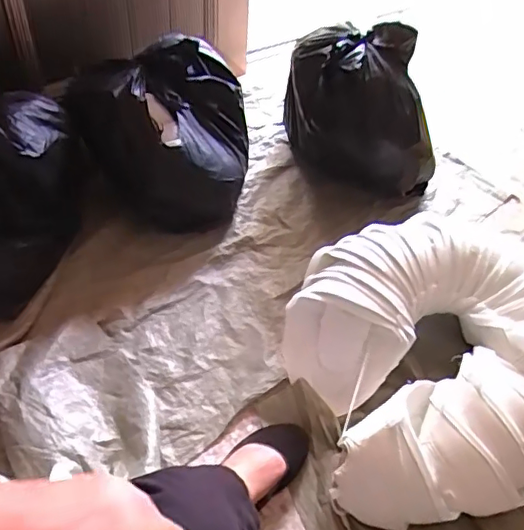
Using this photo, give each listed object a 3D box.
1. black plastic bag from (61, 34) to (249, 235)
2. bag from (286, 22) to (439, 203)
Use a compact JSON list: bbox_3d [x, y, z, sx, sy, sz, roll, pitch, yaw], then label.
[{"bbox_3d":[-0.195,-0.260,1.116,0.340,0.237,0.297,-6,47,-9],"label":"black plastic bag"},{"bbox_3d":[0.218,-0.330,1.240,0.272,0.305,0.303,-6,47,-9],"label":"bag"}]

